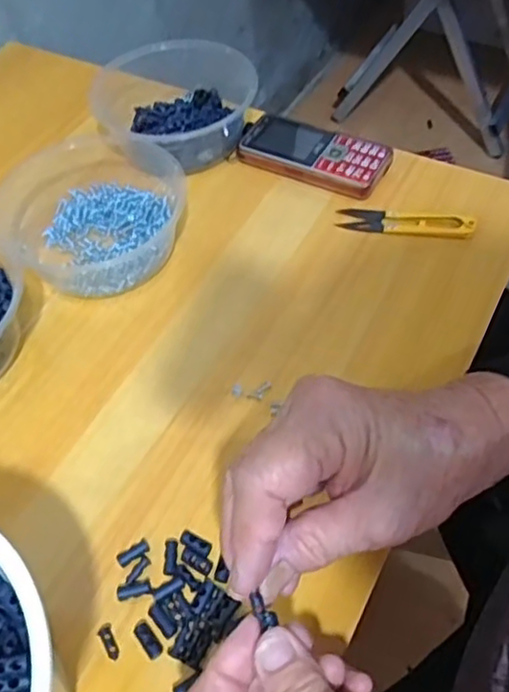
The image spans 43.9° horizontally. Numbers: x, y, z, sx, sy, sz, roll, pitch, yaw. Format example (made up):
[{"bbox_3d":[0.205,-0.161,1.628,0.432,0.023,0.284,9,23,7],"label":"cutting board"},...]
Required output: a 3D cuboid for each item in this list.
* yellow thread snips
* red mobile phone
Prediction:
[{"bbox_3d":[0.121,-0.101,0.507,0.105,0.009,0.022,11,56,13],"label":"yellow thread snips"},{"bbox_3d":[0.053,-0.167,0.551,0.127,0.022,0.060,26,60,22],"label":"red mobile phone"}]

